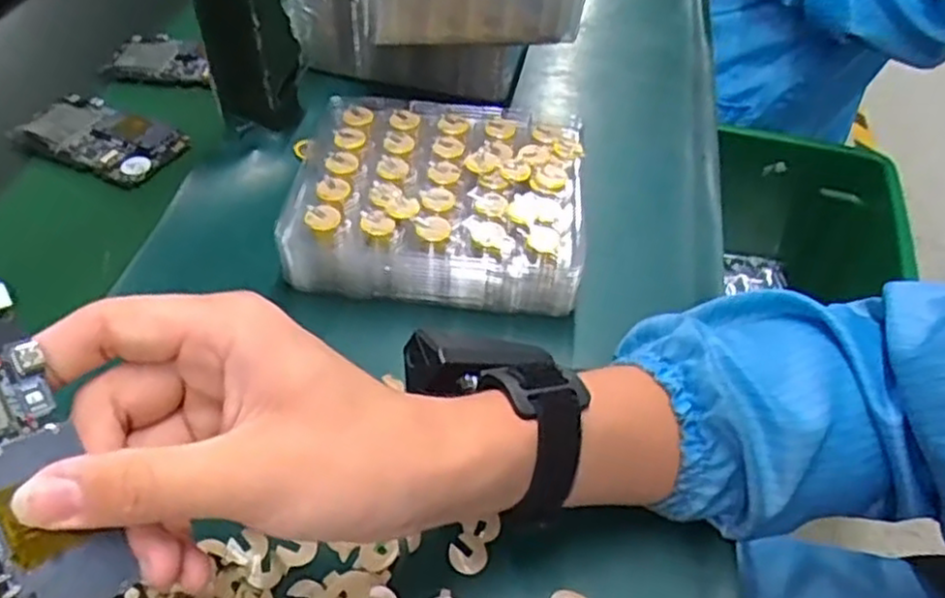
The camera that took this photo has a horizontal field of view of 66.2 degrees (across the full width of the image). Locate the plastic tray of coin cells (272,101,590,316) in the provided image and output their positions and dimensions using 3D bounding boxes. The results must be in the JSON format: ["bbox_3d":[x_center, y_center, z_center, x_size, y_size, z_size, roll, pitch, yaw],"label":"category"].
[{"bbox_3d":[-0.024,-0.065,0.461,0.183,0.056,0.151,2,53,5],"label":"plastic tray of coin cells"}]

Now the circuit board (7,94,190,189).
[{"bbox_3d":[-0.272,-0.118,0.532,0.124,0.010,0.064,17,56,16],"label":"circuit board"}]

